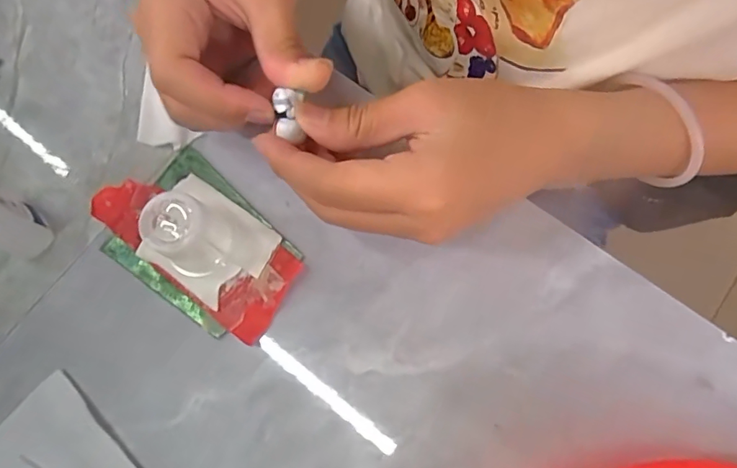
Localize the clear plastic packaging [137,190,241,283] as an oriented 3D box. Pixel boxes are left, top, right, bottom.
[{"bbox_3d":[-0.079,0.002,0.216,0.033,0.039,0.032,0,76,2],"label":"clear plastic packaging"}]

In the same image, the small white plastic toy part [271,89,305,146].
[{"bbox_3d":[-0.034,-0.050,0.200,0.013,0.013,0.017,2,72,2],"label":"small white plastic toy part"}]

